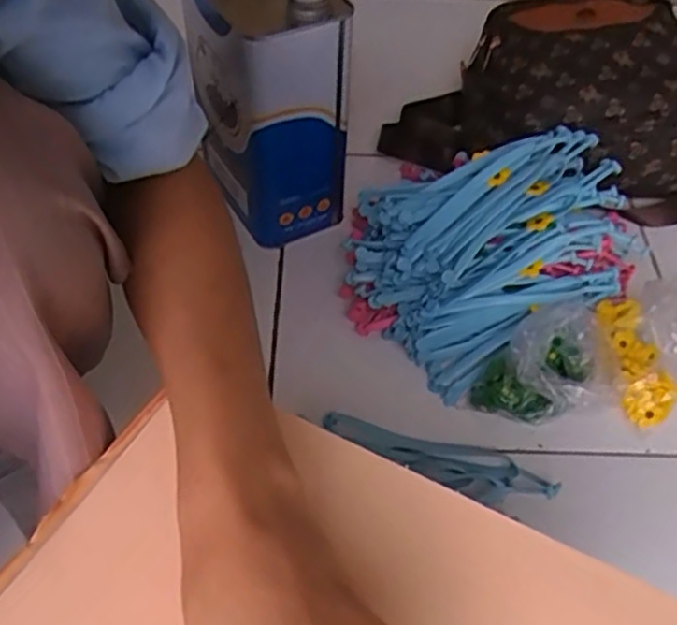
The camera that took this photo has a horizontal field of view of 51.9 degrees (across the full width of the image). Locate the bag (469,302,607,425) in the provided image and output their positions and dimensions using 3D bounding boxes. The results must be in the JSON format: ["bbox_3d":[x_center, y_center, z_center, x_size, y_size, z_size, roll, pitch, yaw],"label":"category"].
[{"bbox_3d":[0.190,0.044,0.611,0.105,0.057,0.090,-37,61,-28],"label":"bag"}]

